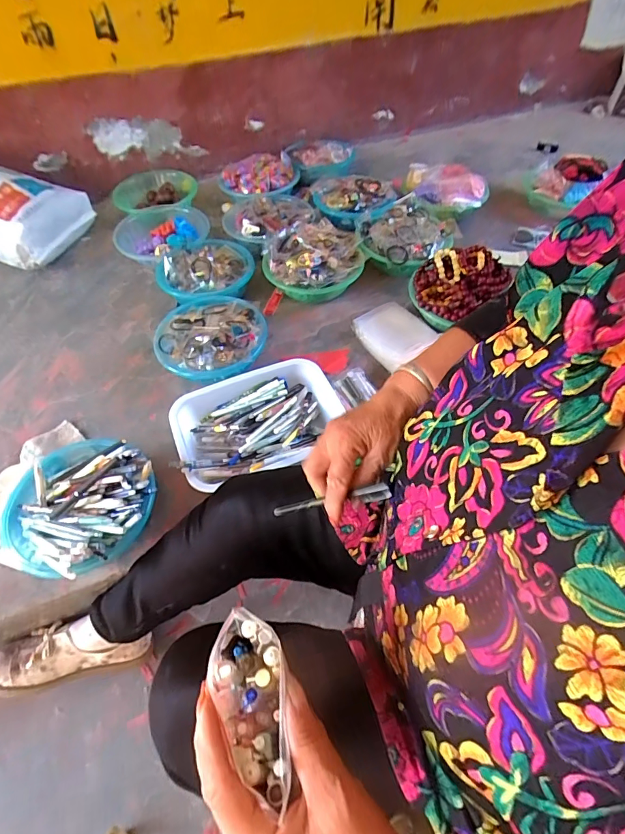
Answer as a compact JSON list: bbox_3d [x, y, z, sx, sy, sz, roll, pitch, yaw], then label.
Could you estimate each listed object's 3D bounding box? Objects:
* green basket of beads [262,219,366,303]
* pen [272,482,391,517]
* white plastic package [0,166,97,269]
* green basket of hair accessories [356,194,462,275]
[{"bbox_3d":[0.004,-0.371,1.029,0.236,0.110,0.228,1,54,2],"label":"green basket of beads"},{"bbox_3d":[0.014,0.082,0.414,0.143,0.014,0.008,-19,43,38],"label":"pen"},{"bbox_3d":[-0.815,-0.580,1.153,0.336,0.213,0.267,22,57,17],"label":"white plastic package"},{"bbox_3d":[0.231,-0.453,1.095,0.255,0.093,0.230,-32,59,-20],"label":"green basket of hair accessories"}]

